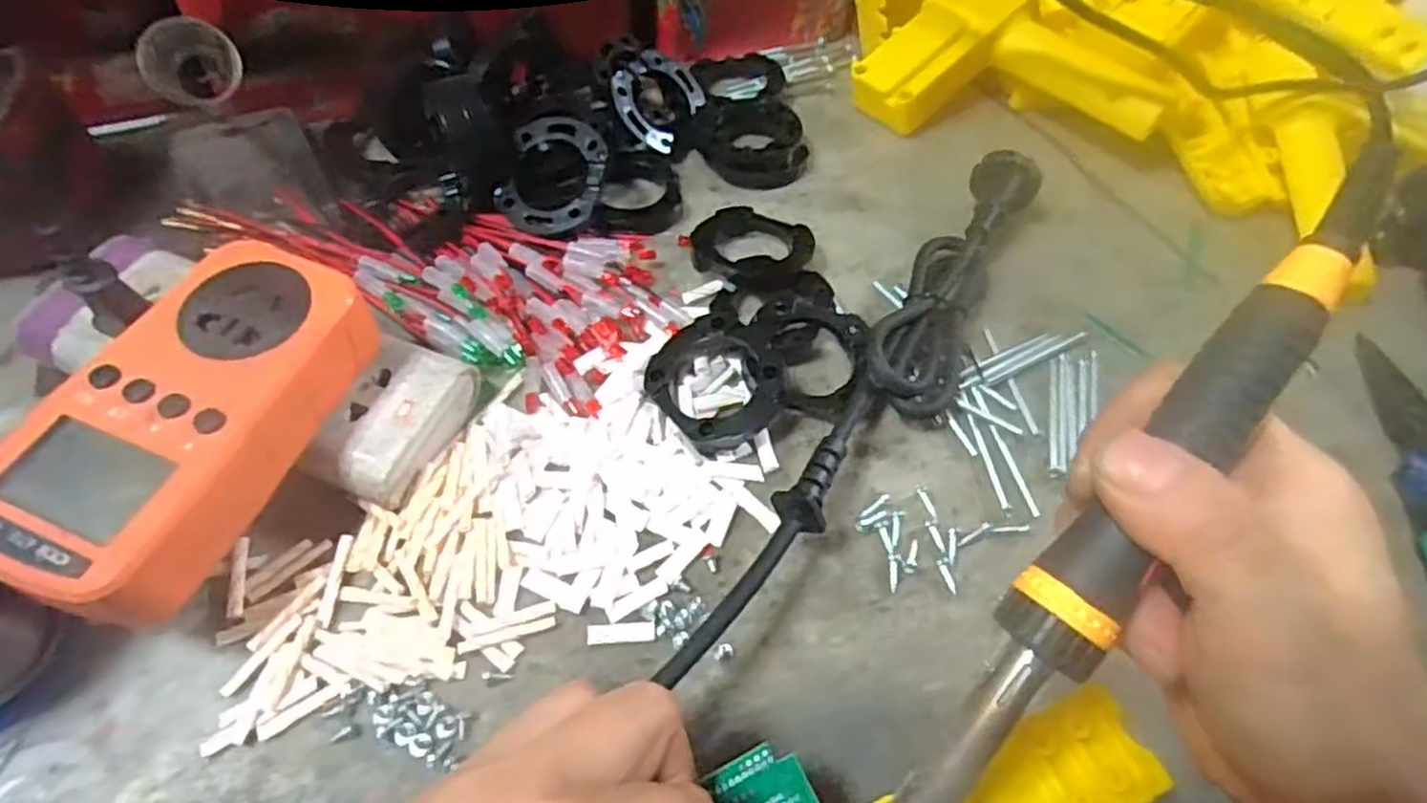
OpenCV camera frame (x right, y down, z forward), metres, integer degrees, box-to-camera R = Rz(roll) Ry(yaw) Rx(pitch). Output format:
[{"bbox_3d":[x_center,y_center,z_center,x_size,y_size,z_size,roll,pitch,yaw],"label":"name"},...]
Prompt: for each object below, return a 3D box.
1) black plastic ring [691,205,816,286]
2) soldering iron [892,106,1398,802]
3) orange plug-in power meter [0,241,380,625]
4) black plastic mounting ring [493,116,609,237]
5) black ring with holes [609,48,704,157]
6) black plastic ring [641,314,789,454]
[{"bbox_3d":[0.018,-0.074,0.368,0.055,0.017,0.048,34,59,19],"label":"black plastic ring"},{"bbox_3d":[0.093,0.036,0.180,0.021,0.019,0.227,36,91,20],"label":"soldering iron"},{"bbox_3d":[-0.172,0.005,0.250,0.061,0.031,0.124,18,55,10],"label":"orange plug-in power meter"},{"bbox_3d":[-0.076,-0.109,0.368,0.049,0.013,0.059,13,82,12],"label":"black plastic mounting ring"},{"bbox_3d":[-0.030,-0.165,0.411,0.050,0.010,0.055,7,78,-33],"label":"black ring with holes"},{"bbox_3d":[0.001,-0.009,0.315,0.047,0.015,0.058,-43,66,6],"label":"black plastic ring"}]

